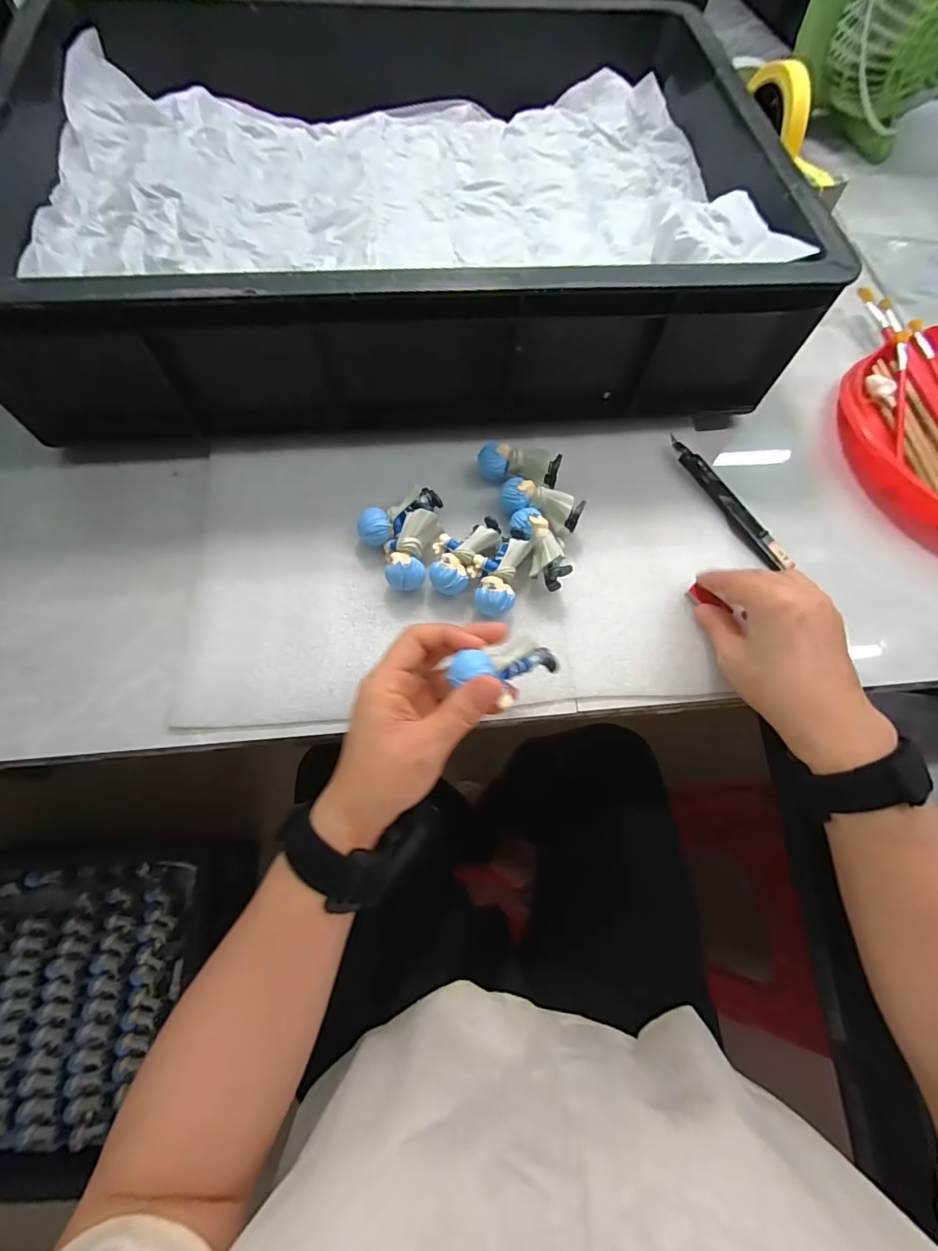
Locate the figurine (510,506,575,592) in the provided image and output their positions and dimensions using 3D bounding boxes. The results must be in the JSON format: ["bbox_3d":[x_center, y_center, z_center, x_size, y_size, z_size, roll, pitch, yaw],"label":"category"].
[{"bbox_3d":[0.049,-0.055,0.349,0.027,0.034,0.057,-15,71,-8],"label":"figurine"}]

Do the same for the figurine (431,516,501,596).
[{"bbox_3d":[-0.006,-0.051,0.348,0.036,0.031,0.064,35,71,10],"label":"figurine"}]

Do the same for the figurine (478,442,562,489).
[{"bbox_3d":[0.038,-0.121,0.374,0.061,0.028,0.023,15,69,3],"label":"figurine"}]

